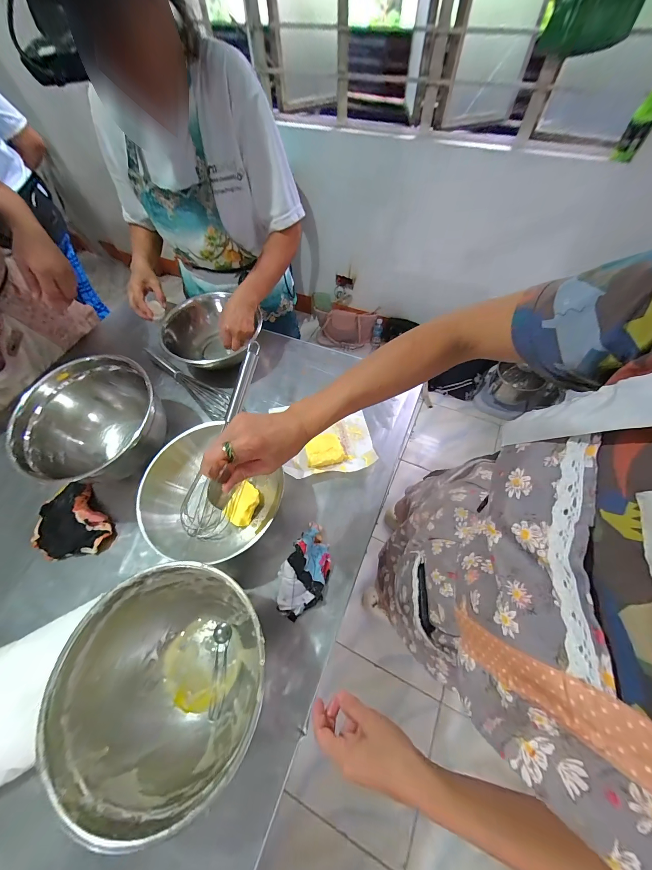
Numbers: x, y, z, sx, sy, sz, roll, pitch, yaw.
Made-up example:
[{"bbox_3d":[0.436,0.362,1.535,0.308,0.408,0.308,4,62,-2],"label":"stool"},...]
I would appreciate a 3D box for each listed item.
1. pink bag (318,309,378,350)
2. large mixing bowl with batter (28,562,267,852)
[{"bbox_3d":[0.122,-0.624,1.790,0.341,0.228,0.090,1,62,0],"label":"pink bag"},{"bbox_3d":[-0.206,0.314,0.399,0.227,0.128,0.242,0,62,0],"label":"large mixing bowl with batter"}]

